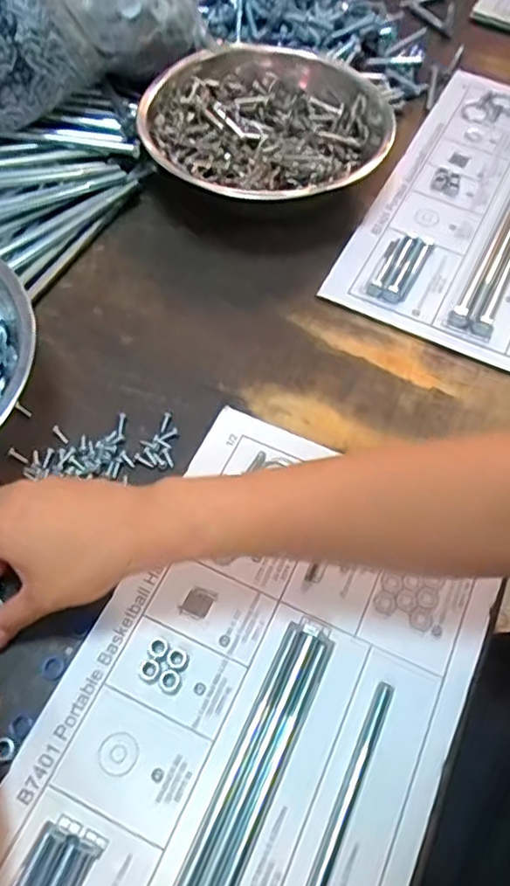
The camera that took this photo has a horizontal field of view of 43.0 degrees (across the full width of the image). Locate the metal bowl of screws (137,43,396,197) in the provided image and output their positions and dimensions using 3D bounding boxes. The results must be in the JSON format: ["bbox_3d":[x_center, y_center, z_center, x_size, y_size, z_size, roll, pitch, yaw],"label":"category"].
[{"bbox_3d":[0.011,-0.284,0.610,0.226,0.065,0.203,6,60,1],"label":"metal bowl of screws"}]

